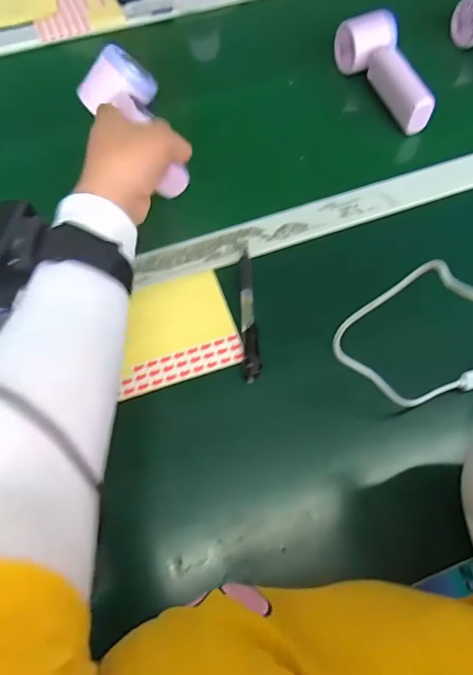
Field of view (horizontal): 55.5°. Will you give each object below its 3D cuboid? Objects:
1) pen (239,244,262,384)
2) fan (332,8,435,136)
[{"bbox_3d":[0.010,-0.025,0.405,0.015,0.009,0.139,-4,63,-1],"label":"pen"},{"bbox_3d":[0.171,-0.313,0.526,0.054,0.052,0.171,-13,63,-6],"label":"fan"}]

